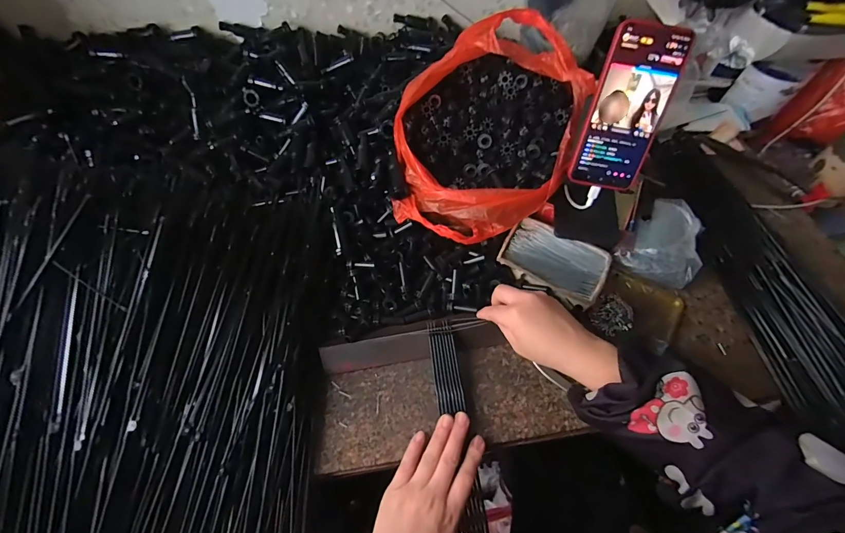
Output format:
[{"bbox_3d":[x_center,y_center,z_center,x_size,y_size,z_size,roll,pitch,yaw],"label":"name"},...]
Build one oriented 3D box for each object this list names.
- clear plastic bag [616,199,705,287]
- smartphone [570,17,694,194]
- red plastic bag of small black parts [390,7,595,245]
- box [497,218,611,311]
[{"bbox_3d":[0.323,-0.032,0.475,0.088,0.035,0.119,40,68,20],"label":"clear plastic bag"},{"bbox_3d":[0.222,-0.168,0.394,0.079,0.161,0.007,11,29,2],"label":"smartphone"},{"bbox_3d":[0.075,-0.166,0.447,0.221,0.132,0.240,-1,61,0],"label":"red plastic bag of small black parts"},{"bbox_3d":[0.168,-0.007,0.469,0.124,0.026,0.089,29,65,15],"label":"box"}]

